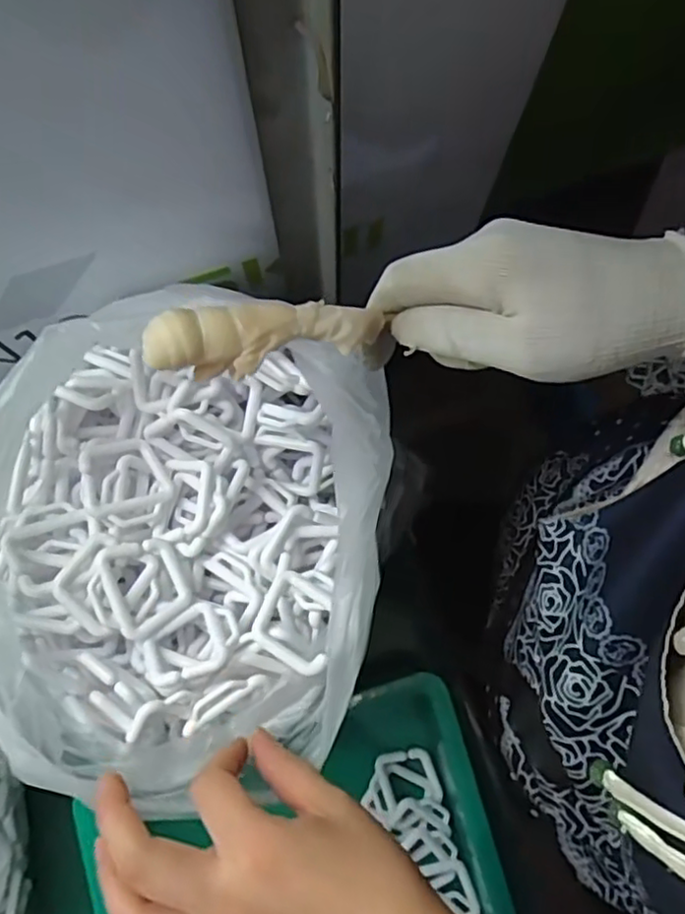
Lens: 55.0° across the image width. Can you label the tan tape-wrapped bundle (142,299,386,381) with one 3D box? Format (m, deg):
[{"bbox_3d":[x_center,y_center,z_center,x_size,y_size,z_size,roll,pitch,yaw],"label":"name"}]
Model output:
[{"bbox_3d":[-0.031,-0.050,0.275,0.100,0.018,0.027,-11,80,-22],"label":"tan tape-wrapped bundle"}]

